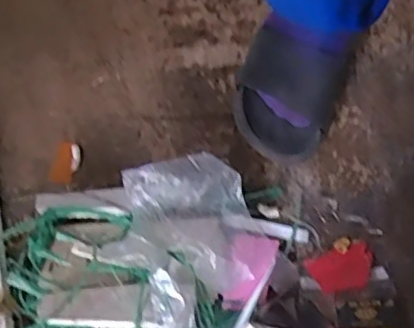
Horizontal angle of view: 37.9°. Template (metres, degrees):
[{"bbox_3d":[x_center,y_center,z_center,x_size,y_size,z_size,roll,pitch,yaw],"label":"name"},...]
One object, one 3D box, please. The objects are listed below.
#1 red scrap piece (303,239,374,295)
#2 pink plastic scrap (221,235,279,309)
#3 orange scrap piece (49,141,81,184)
[{"bbox_3d":[0.151,0.114,0.666,0.072,0.008,0.048,-21,69,-9],"label":"red scrap piece"},{"bbox_3d":[0.047,0.114,0.650,0.049,0.030,0.081,11,71,3],"label":"pink plastic scrap"},{"bbox_3d":[-0.167,-0.001,0.717,0.031,0.013,0.049,10,67,4],"label":"orange scrap piece"}]

